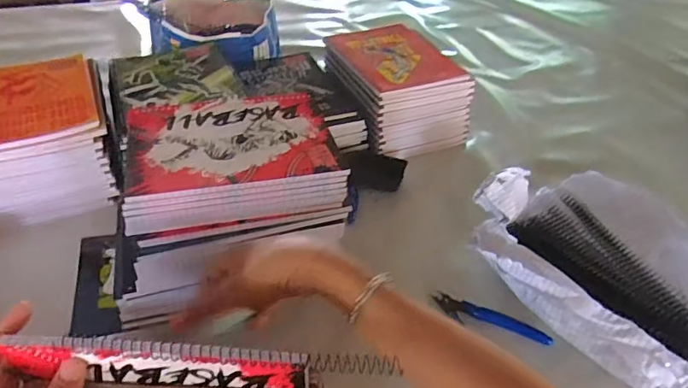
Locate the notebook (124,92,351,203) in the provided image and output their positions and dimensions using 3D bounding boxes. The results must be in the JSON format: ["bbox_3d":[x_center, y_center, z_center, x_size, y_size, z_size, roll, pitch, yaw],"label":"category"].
[{"bbox_3d":[-0.112,-0.053,0.497,0.195,0.012,0.142,-9,42,-14],"label":"notebook"}]

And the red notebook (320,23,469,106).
[{"bbox_3d":[0.068,-0.209,0.742,0.166,0.016,0.201,-15,43,-19],"label":"red notebook"}]

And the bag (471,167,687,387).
[{"bbox_3d":[0.319,0.080,0.566,0.267,0.073,0.312,-21,46,-26],"label":"bag"}]

